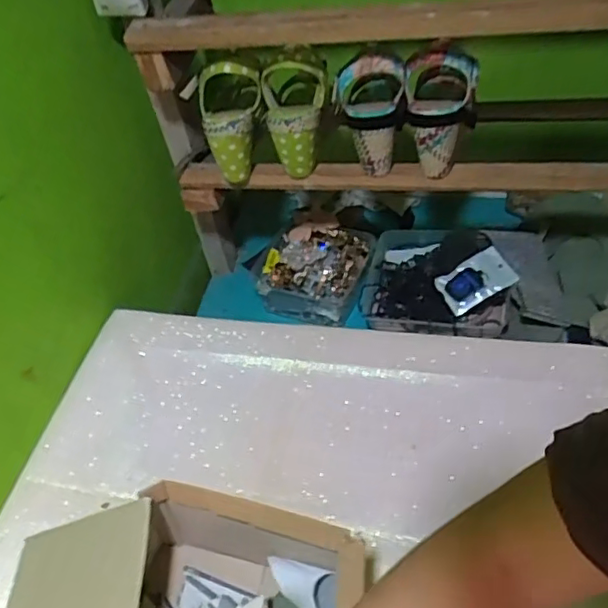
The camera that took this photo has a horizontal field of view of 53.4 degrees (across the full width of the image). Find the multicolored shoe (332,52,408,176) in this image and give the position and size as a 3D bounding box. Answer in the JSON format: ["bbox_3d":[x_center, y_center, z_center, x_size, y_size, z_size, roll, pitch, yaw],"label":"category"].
[{"bbox_3d":[0.081,-0.231,0.725,0.081,0.133,0.086,-6,45,4],"label":"multicolored shoe"}]

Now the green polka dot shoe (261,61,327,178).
[{"bbox_3d":[-0.007,-0.227,0.742,0.080,0.127,0.070,-8,45,2],"label":"green polka dot shoe"}]

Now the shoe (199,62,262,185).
[{"bbox_3d":[-0.096,-0.217,0.742,0.078,0.147,0.052,3,25,10],"label":"shoe"}]

